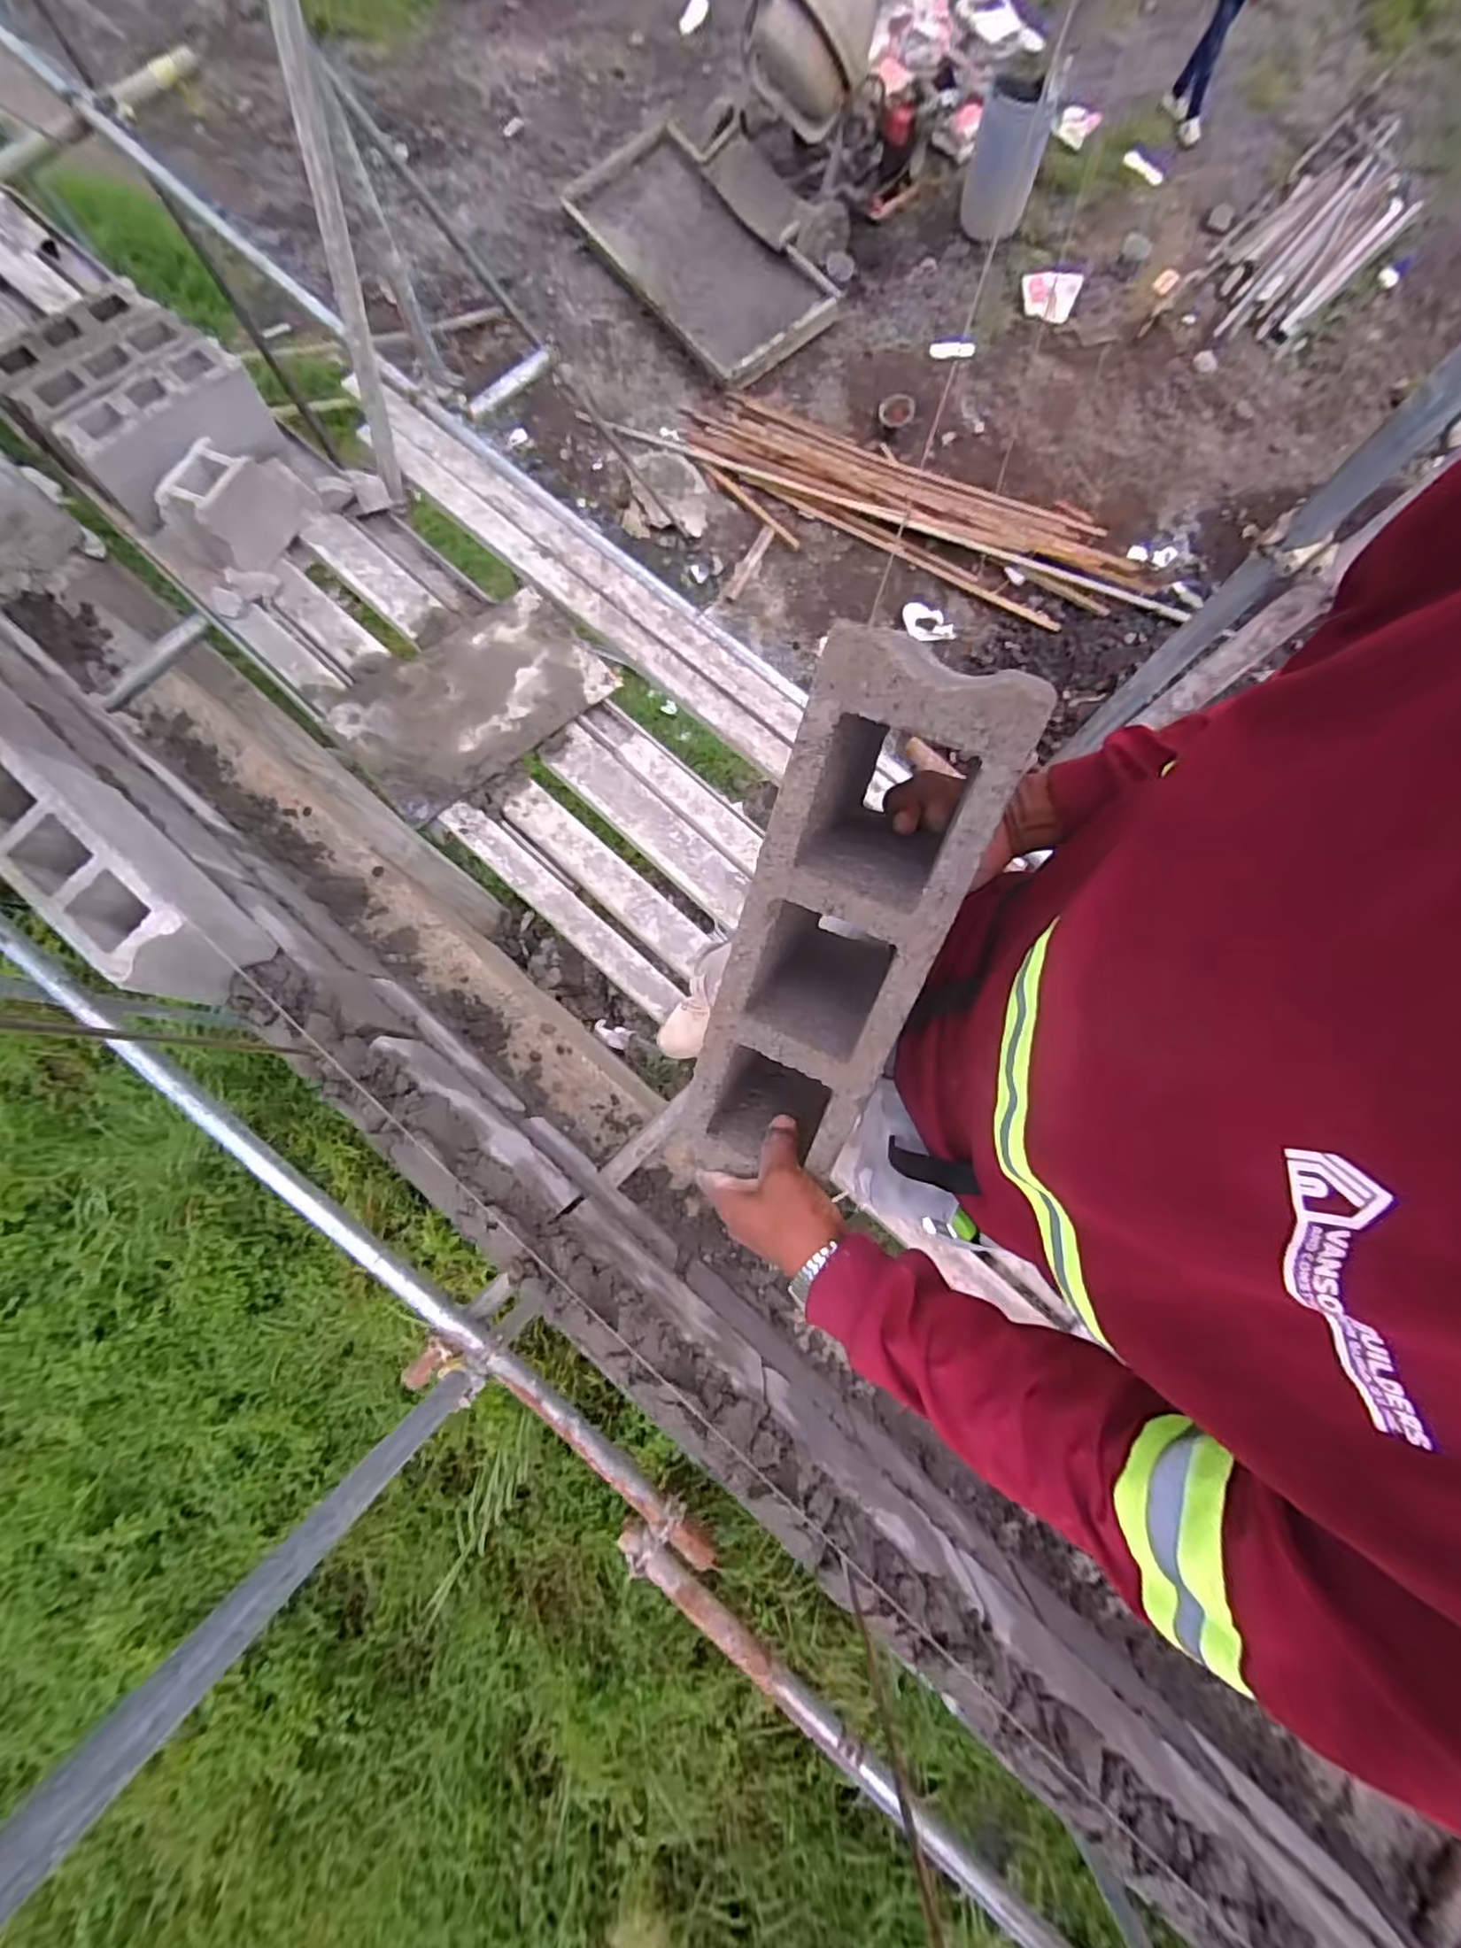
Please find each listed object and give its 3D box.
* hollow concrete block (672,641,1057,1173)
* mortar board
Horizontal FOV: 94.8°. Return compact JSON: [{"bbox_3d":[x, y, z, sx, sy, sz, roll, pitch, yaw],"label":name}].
[{"bbox_3d":[0.075,-0.035,0.491,0.119,0.383,0.175,21,36,4],"label":"hollow concrete block"},{"bbox_3d":[-0.614,-0.660,1.585,0.593,0.047,0.406,-41,84,-7],"label":"mortar board"}]

